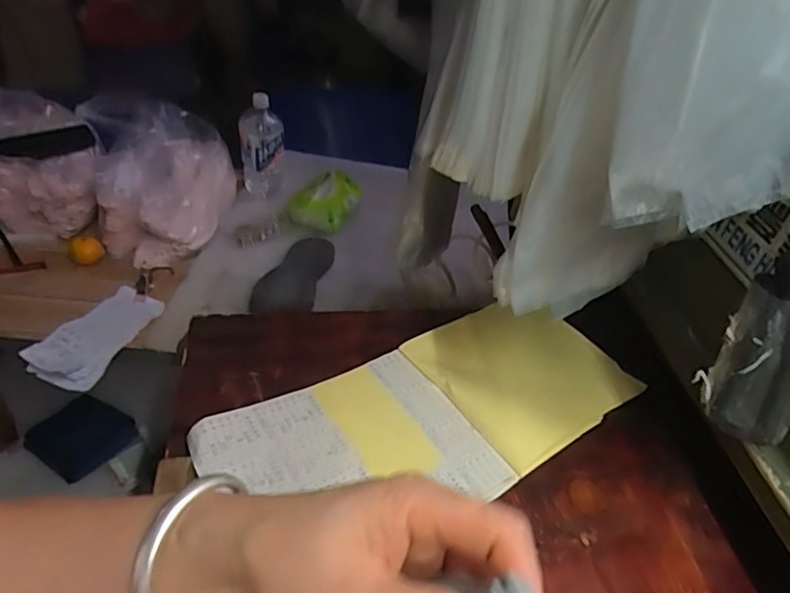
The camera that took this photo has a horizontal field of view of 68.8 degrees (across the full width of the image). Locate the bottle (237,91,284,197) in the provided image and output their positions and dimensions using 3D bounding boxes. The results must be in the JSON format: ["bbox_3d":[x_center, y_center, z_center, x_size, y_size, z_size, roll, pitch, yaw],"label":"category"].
[{"bbox_3d":[-0.281,-0.321,1.223,0.089,0.213,0.082,-2,42,-10],"label":"bottle"}]

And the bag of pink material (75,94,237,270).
[{"bbox_3d":[-0.454,-0.227,1.139,0.263,0.193,0.330,-7,43,-16],"label":"bag of pink material"}]

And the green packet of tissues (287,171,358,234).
[{"bbox_3d":[-0.149,-0.206,1.236,0.126,0.063,0.171,21,43,15],"label":"green packet of tissues"}]

